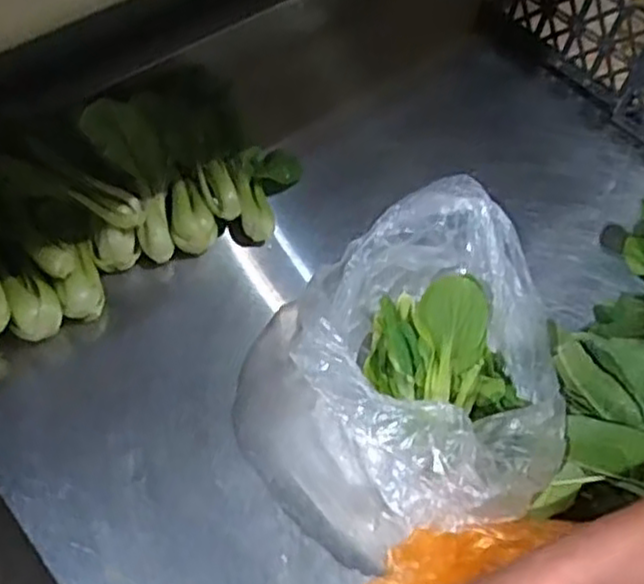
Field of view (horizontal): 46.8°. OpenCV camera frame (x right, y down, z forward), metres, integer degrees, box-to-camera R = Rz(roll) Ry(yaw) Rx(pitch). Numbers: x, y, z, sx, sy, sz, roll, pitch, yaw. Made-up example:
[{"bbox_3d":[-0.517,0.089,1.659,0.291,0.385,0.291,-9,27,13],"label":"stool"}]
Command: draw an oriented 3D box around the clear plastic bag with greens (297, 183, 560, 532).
[{"bbox_3d":[0.087,0.041,0.601,0.188,0.109,0.295,3,47,8],"label":"clear plastic bag with greens"}]

